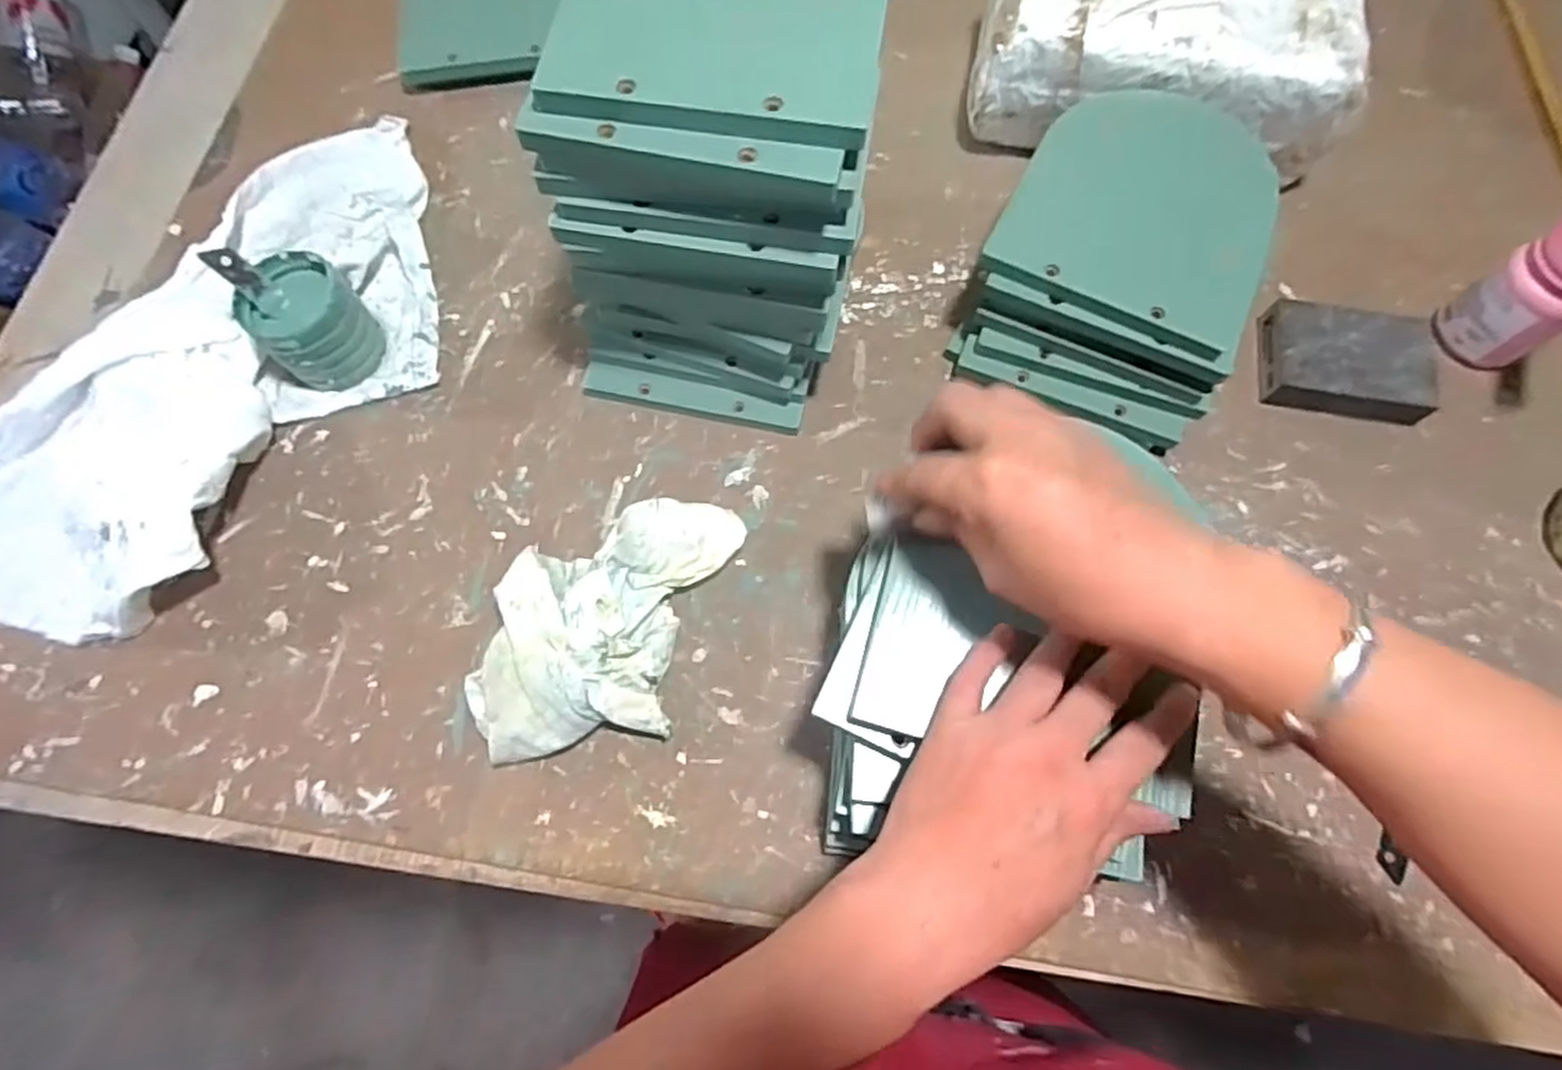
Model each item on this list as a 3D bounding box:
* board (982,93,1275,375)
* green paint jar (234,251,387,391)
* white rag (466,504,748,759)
[{"bbox_3d":[0.230,-0.206,0.465,0.144,0.008,0.180,29,74,10],"label":"board"},{"bbox_3d":[-0.304,-0.136,0.491,0.065,0.060,0.062,0,71,-1],"label":"green paint jar"},{"bbox_3d":[-0.108,0.049,0.441,0.123,0.044,0.176,17,72,5],"label":"white rag"}]

